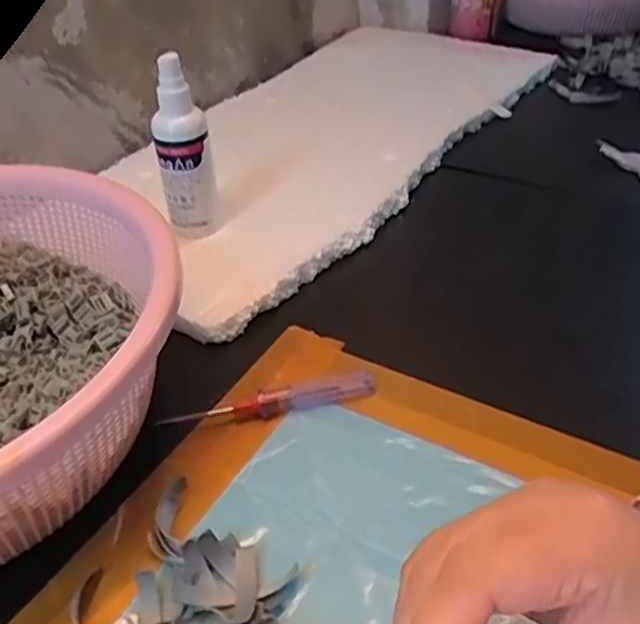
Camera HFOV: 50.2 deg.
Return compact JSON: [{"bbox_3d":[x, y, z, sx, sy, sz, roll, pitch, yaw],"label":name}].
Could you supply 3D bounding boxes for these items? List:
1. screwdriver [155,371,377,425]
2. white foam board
[{"bbox_3d":[-0.026,0.053,0.396,0.122,0.014,0.016,-12,38,-12],"label":"screwdriver"},{"bbox_3d":[-0.007,-0.160,0.617,0.236,0.025,0.462,28,53,30],"label":"white foam board"}]

